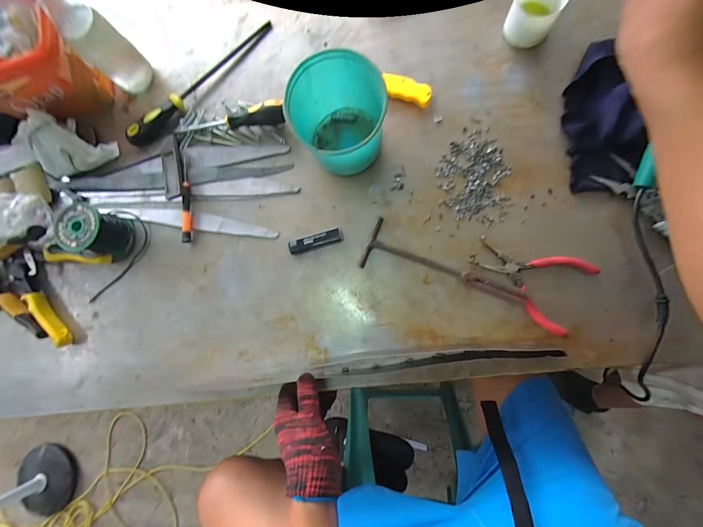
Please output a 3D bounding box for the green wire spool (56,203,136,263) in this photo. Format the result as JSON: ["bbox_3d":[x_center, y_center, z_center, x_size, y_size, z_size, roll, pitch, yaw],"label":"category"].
[{"bbox_3d":[-0.389,-0.046,0.471,0.071,0.068,0.070,16,86,9],"label":"green wire spool"}]

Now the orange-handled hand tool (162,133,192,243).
[{"bbox_3d":[-0.276,-0.120,0.488,0.037,0.016,0.176,-11,82,6],"label":"orange-handled hand tool"}]

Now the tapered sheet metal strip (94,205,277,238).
[{"bbox_3d":[-0.260,-0.069,0.485,0.294,0.010,0.028,9,85,8],"label":"tapered sheet metal strip"}]

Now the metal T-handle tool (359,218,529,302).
[{"bbox_3d":[0.124,0.009,0.424,0.221,0.018,0.071,22,87,9],"label":"metal T-handle tool"}]

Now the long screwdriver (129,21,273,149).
[{"bbox_3d":[-0.247,-0.297,0.501,0.296,0.028,0.037,-42,80,1],"label":"long screwdriver"}]

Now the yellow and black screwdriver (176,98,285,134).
[{"bbox_3d":[-0.193,-0.225,0.481,0.184,0.034,0.028,-3,83,7],"label":"yellow and black screwdriver"}]

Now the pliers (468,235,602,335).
[{"bbox_3d":[0.234,0.017,0.408,0.146,0.021,0.098,30,88,9],"label":"pliers"}]

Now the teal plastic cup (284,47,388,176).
[{"bbox_3d":[-0.017,-0.192,0.419,0.117,0.107,0.125,3,84,7],"label":"teal plastic cup"}]

